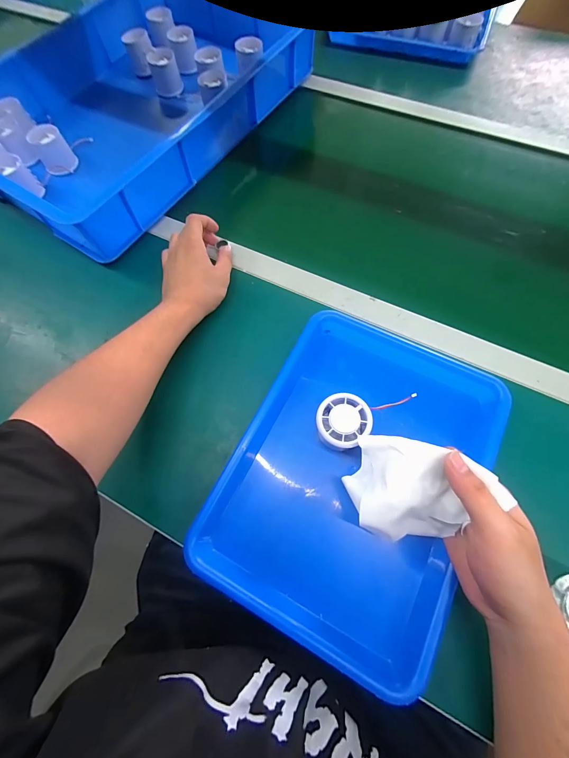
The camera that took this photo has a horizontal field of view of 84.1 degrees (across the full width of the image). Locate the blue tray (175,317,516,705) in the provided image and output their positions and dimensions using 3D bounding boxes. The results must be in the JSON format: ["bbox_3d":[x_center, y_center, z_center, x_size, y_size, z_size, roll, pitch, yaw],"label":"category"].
[{"bbox_3d":[0.079,0.096,0.351,0.246,0.030,0.344,26,72,11],"label":"blue tray"}]

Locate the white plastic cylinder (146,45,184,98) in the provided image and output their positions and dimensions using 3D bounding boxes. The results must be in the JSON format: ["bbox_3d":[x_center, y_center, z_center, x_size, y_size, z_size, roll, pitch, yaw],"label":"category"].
[{"bbox_3d":[-0.224,-0.575,0.596,0.053,0.057,0.042,-12,69,-3],"label":"white plastic cylinder"}]

